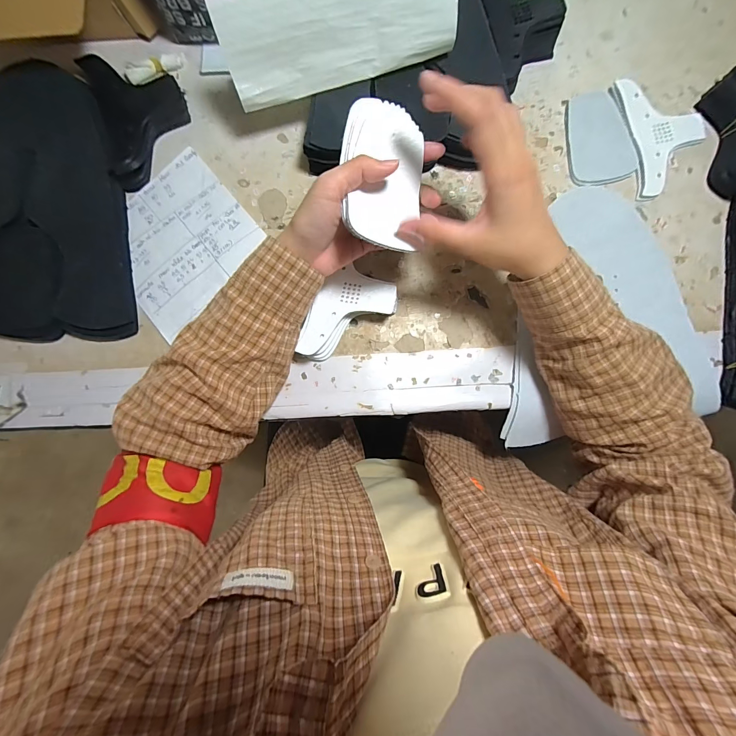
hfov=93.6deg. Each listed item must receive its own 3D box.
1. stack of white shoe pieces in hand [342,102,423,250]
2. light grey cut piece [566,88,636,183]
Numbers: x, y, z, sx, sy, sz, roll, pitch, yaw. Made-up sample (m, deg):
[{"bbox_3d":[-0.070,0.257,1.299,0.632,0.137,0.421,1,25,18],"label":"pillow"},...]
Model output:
[{"bbox_3d":[0.014,-0.148,0.267,0.064,0.015,0.112,0,89,-21],"label":"stack of white shoe pieces in hand"},{"bbox_3d":[0.242,-0.242,0.363,0.065,0.005,0.098,-5,85,1],"label":"light grey cut piece"}]

